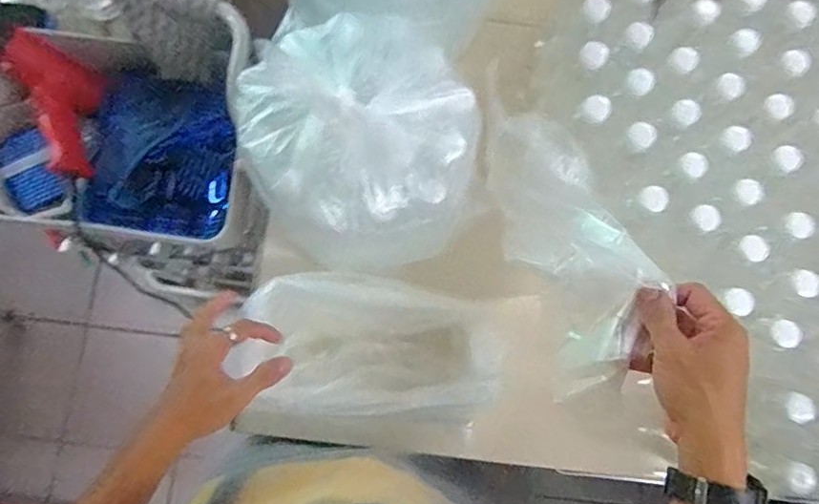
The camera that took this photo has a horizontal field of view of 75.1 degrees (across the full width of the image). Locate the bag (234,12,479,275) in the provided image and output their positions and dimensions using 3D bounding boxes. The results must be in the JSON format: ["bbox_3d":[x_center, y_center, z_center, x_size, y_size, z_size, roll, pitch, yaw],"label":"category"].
[{"bbox_3d":[-0.049,-0.113,0.572,0.234,0.172,0.247,-30,81,-7],"label":"bag"}]

